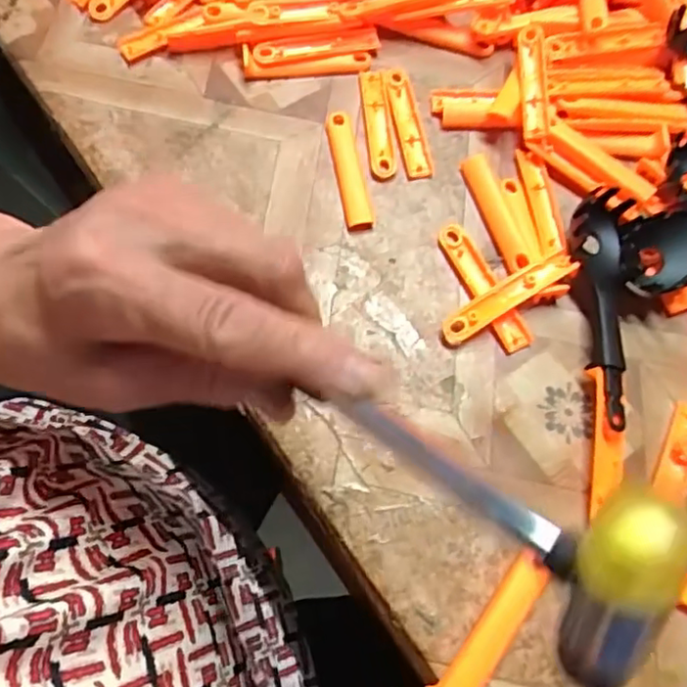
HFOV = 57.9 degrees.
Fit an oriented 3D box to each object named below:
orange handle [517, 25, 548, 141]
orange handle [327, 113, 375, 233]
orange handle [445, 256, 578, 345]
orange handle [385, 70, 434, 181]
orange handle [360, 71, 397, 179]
[{"bbox_3d":[0.109,-0.152,0.359,0.014,0.009,0.074,3,68,-1],"label":"orange handle"},{"bbox_3d":[0.003,-0.098,0.348,0.015,0.004,0.077,-10,69,-6],"label":"orange handle"},{"bbox_3d":[0.084,-0.023,0.315,0.074,0.012,0.015,-29,72,-13],"label":"orange handle"},{"bbox_3d":[0.037,-0.129,0.361,0.015,0.004,0.076,-9,69,-5],"label":"orange handle"},{"bbox_3d":[0.020,-0.130,0.361,0.014,0.004,0.074,-5,68,-4],"label":"orange handle"}]

